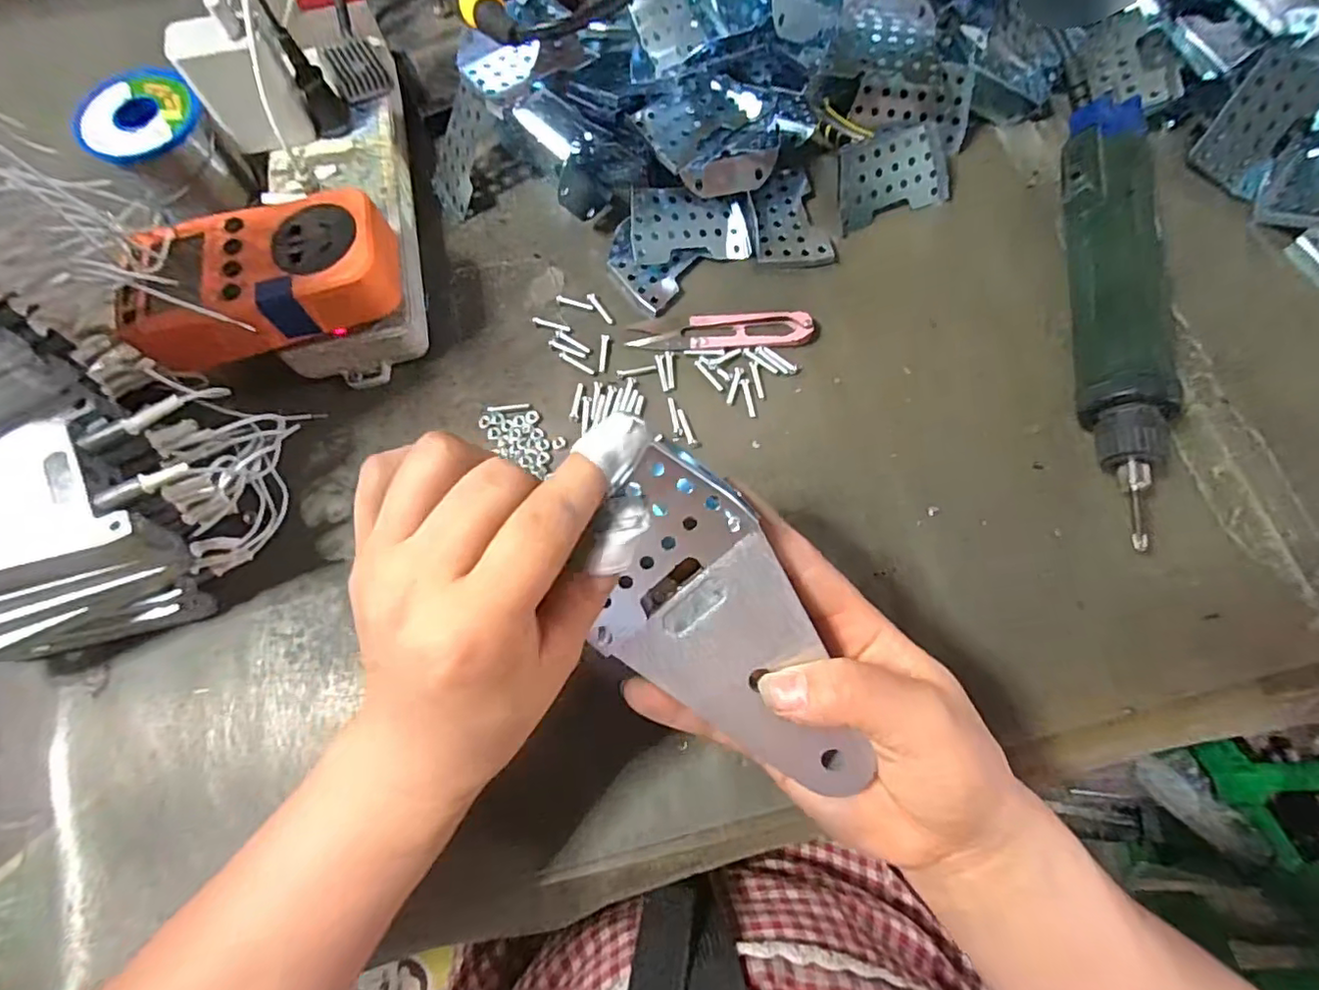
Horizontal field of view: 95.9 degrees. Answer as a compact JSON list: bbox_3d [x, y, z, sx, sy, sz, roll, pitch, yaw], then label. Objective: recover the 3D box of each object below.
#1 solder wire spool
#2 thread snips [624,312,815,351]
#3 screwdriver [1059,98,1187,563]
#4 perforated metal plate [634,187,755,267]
[{"bbox_3d":[-0.290,-0.204,0.354,0.063,0.060,0.061,-39,75,-10],"label":"solder wire spool"},{"bbox_3d":[0.035,-0.094,0.337,0.101,0.008,0.023,-2,74,0],"label":"thread snips"},{"bbox_3d":[0.241,-0.103,0.316,0.032,0.043,0.247,6,74,3],"label":"screwdriver"},{"bbox_3d":[0.019,-0.160,0.347,0.072,0.013,0.045,-7,86,-17],"label":"perforated metal plate"}]

